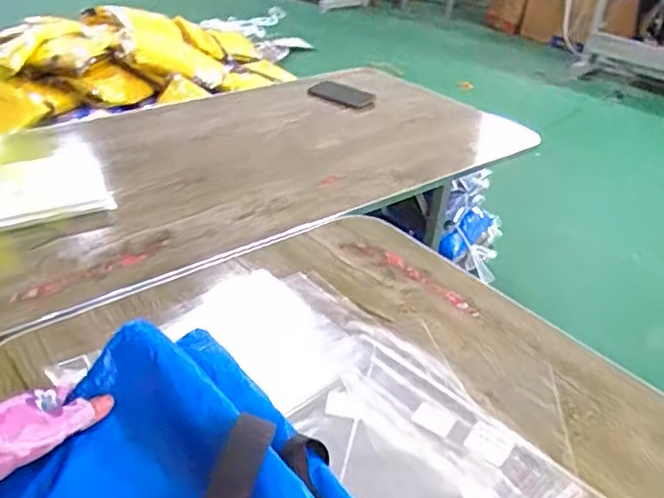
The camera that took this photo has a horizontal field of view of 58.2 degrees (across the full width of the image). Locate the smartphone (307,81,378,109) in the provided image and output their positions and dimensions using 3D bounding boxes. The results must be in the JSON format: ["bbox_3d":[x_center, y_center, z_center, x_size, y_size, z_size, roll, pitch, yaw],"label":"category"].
[{"bbox_3d":[0.024,-0.367,1.420,0.154,0.006,0.079,24,49,23],"label":"smartphone"}]

